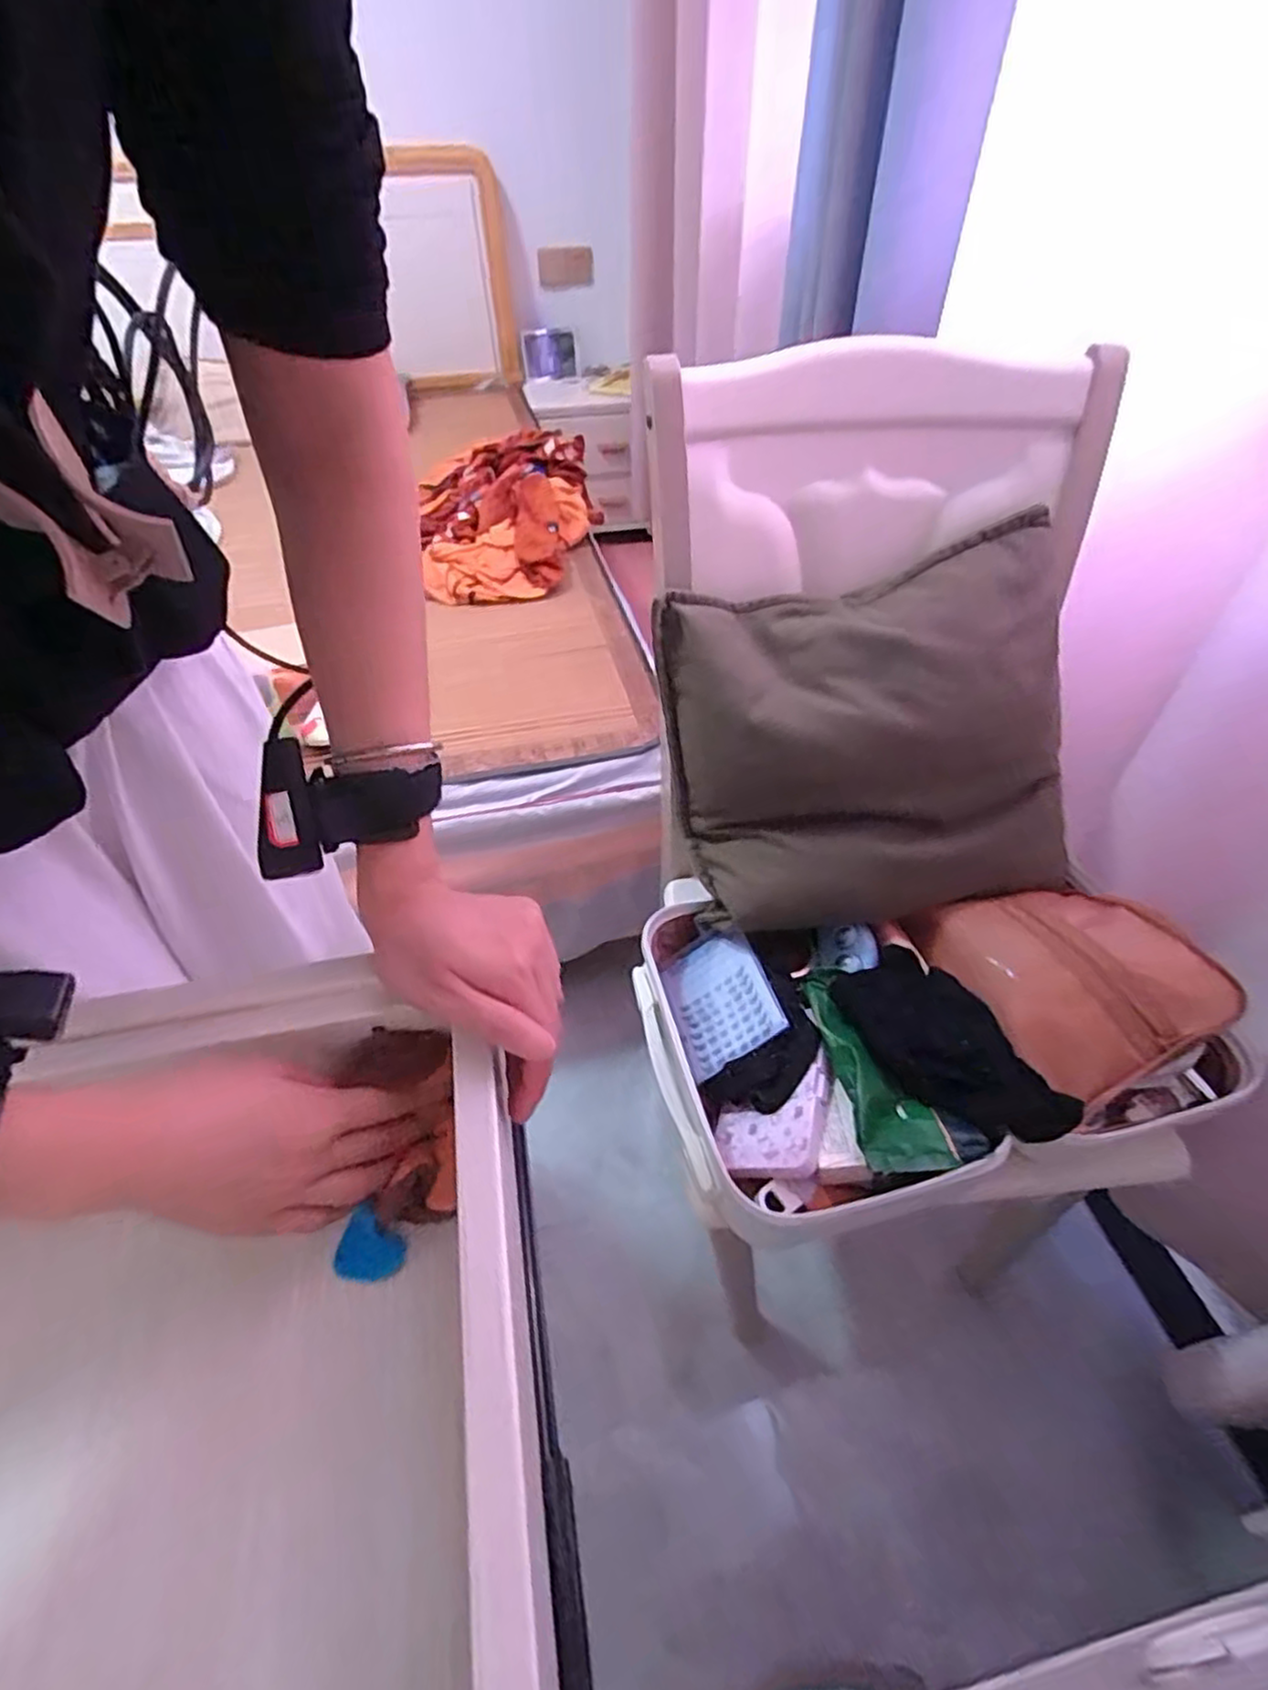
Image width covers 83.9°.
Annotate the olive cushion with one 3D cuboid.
[{"bbox_3d":[0.222,-0.095,0.648,0.365,0.328,0.079,-11,8,-3],"label":"olive cushion"}]

